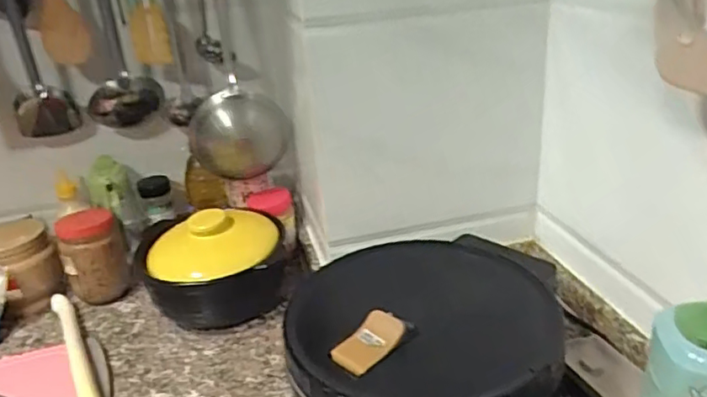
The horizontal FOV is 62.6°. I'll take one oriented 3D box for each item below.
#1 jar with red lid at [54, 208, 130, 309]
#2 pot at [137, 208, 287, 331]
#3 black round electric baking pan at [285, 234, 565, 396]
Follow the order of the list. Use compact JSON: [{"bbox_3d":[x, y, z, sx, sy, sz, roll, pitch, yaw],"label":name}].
[{"bbox_3d":[-0.399,0.088,0.894,0.088,0.123,0.086,-19,29,-26],"label":"jar with red lid"},{"bbox_3d":[-0.204,0.090,0.858,0.194,0.135,0.189,-4,25,2],"label":"pot"},{"bbox_3d":[0.074,0.166,0.642,0.271,0.137,0.295,-4,25,2],"label":"black round electric baking pan"}]

